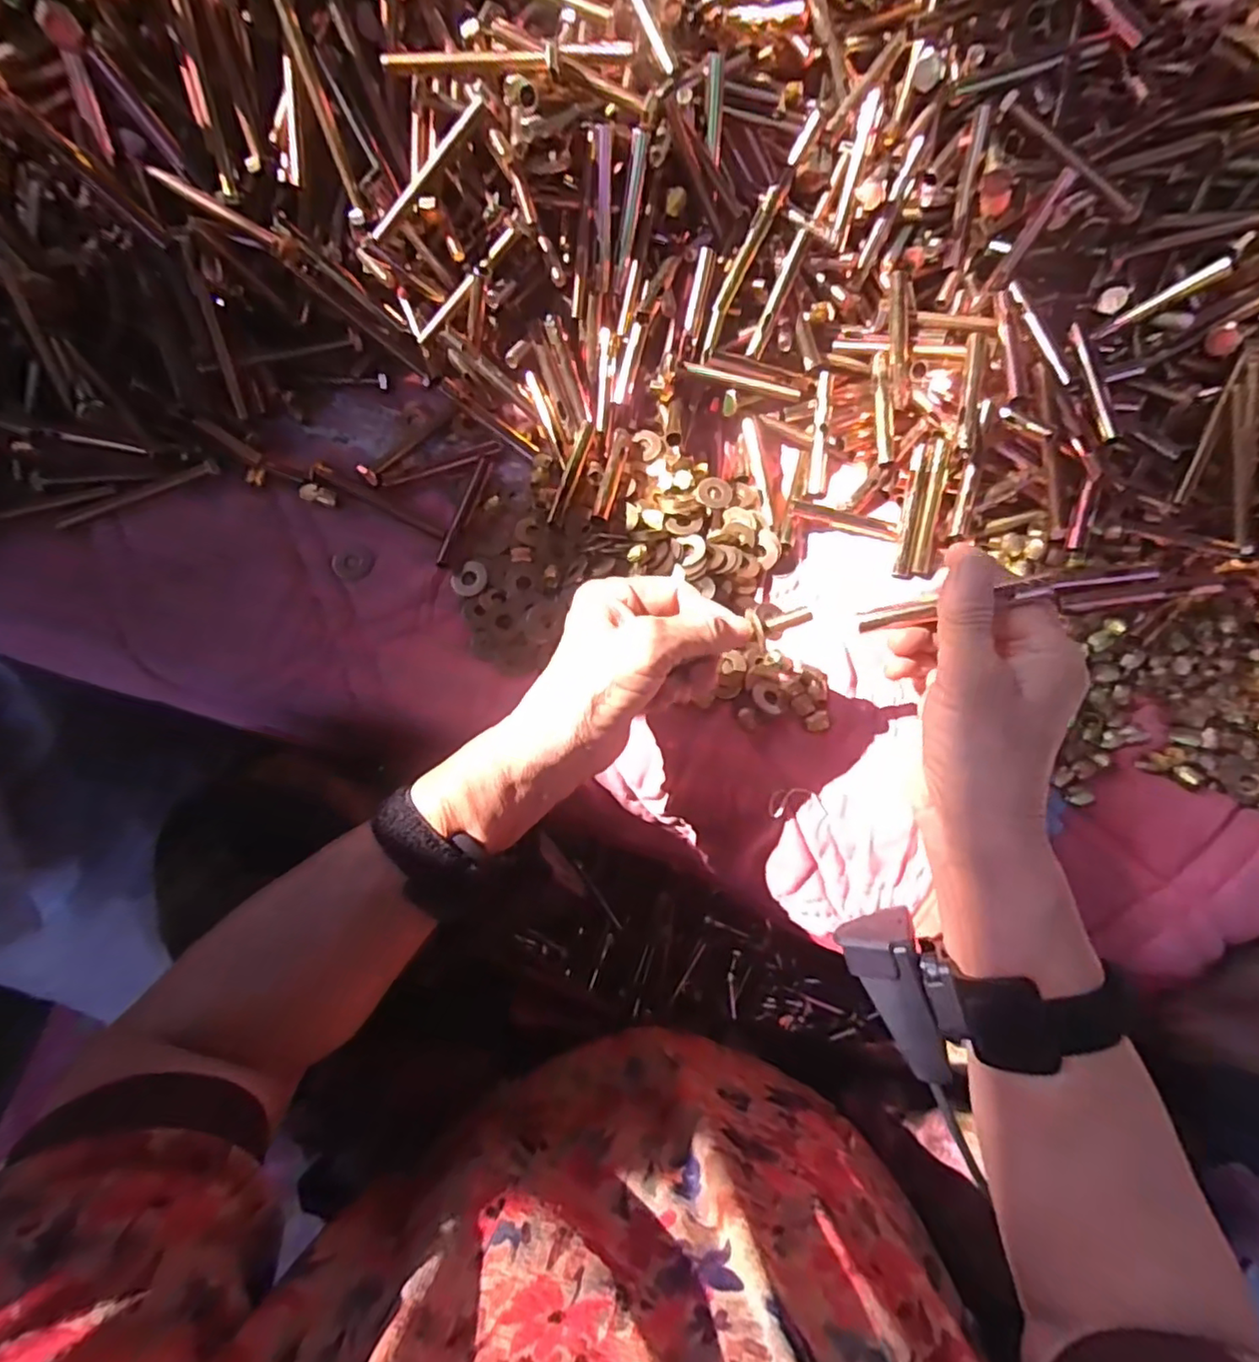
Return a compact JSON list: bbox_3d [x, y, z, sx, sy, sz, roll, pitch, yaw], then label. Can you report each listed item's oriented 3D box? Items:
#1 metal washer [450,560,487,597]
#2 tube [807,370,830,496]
[{"bbox_3d":[-0.103,-0.066,0.391,0.024,0.004,0.019,-42,88,-5],"label":"metal washer"},{"bbox_3d":[0.135,-0.174,0.424,0.012,0.012,0.087,4,91,1],"label":"tube"}]

